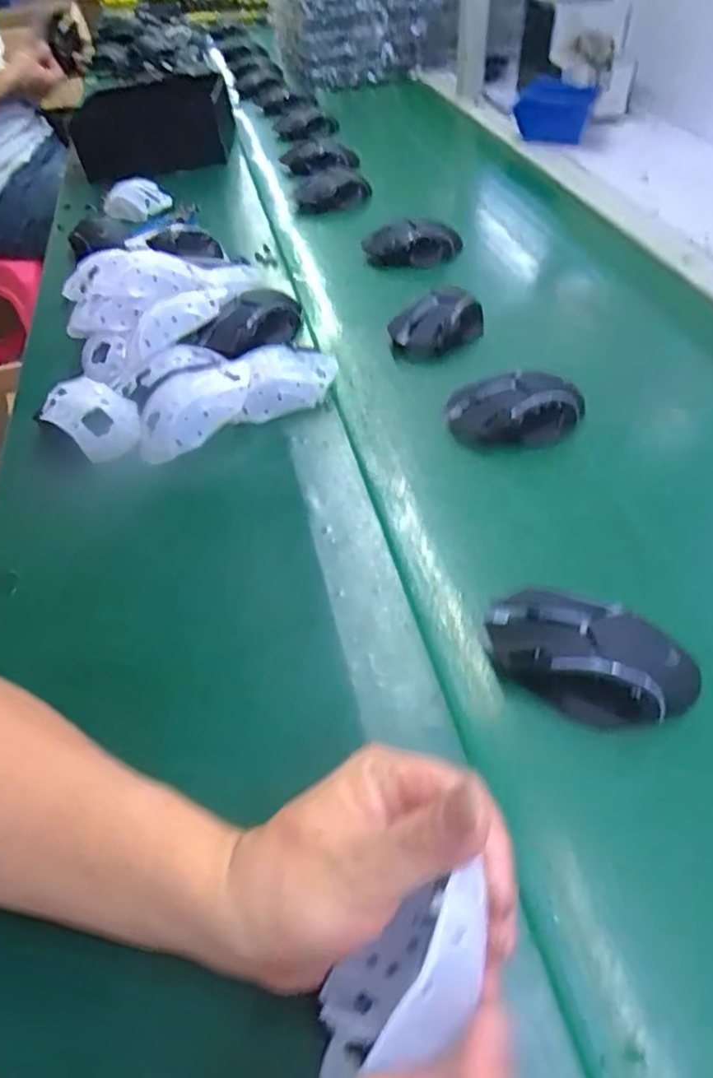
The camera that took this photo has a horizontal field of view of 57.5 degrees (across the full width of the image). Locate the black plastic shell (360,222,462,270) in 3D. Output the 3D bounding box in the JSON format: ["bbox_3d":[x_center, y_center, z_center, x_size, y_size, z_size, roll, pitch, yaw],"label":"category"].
[{"bbox_3d":[0.066,-0.348,0.762,0.117,0.039,0.051,-2,47,4],"label":"black plastic shell"}]

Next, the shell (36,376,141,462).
[{"bbox_3d":[-0.223,-0.099,0.560,0.097,0.047,0.061,23,53,26],"label":"shell"}]

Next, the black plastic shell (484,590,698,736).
[{"bbox_3d":[0.133,0.066,0.375,0.115,0.033,0.057,23,53,26],"label":"black plastic shell"}]

